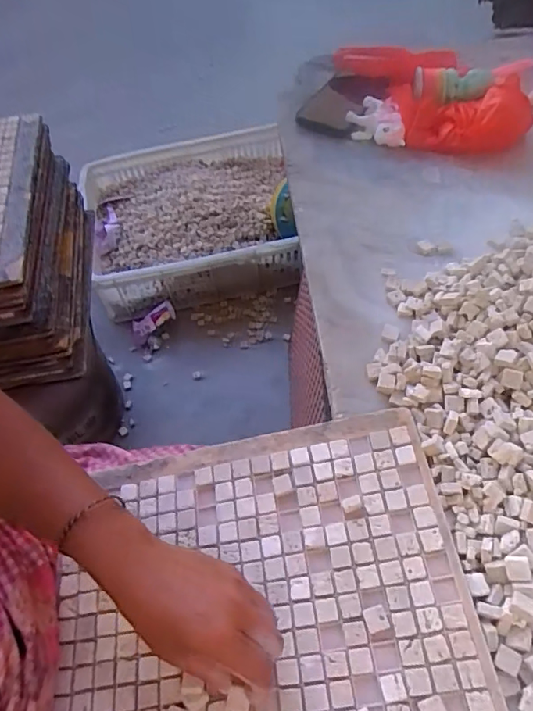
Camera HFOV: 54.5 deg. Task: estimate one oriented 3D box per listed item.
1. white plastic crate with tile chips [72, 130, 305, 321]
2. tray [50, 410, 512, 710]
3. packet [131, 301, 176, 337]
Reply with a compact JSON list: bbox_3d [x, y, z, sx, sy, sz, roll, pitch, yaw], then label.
[{"bbox_3d":[-0.168,-0.331,1.230,0.484,0.188,0.408,-10,56,-2],"label":"white plastic crate with tile chips"},{"bbox_3d":[-0.004,0.221,0.372,0.312,0.011,0.348,-13,54,4],"label":"tray"},{"bbox_3d":[-0.250,-0.082,1.144,0.102,0.021,0.049,-29,59,-14],"label":"packet"}]

